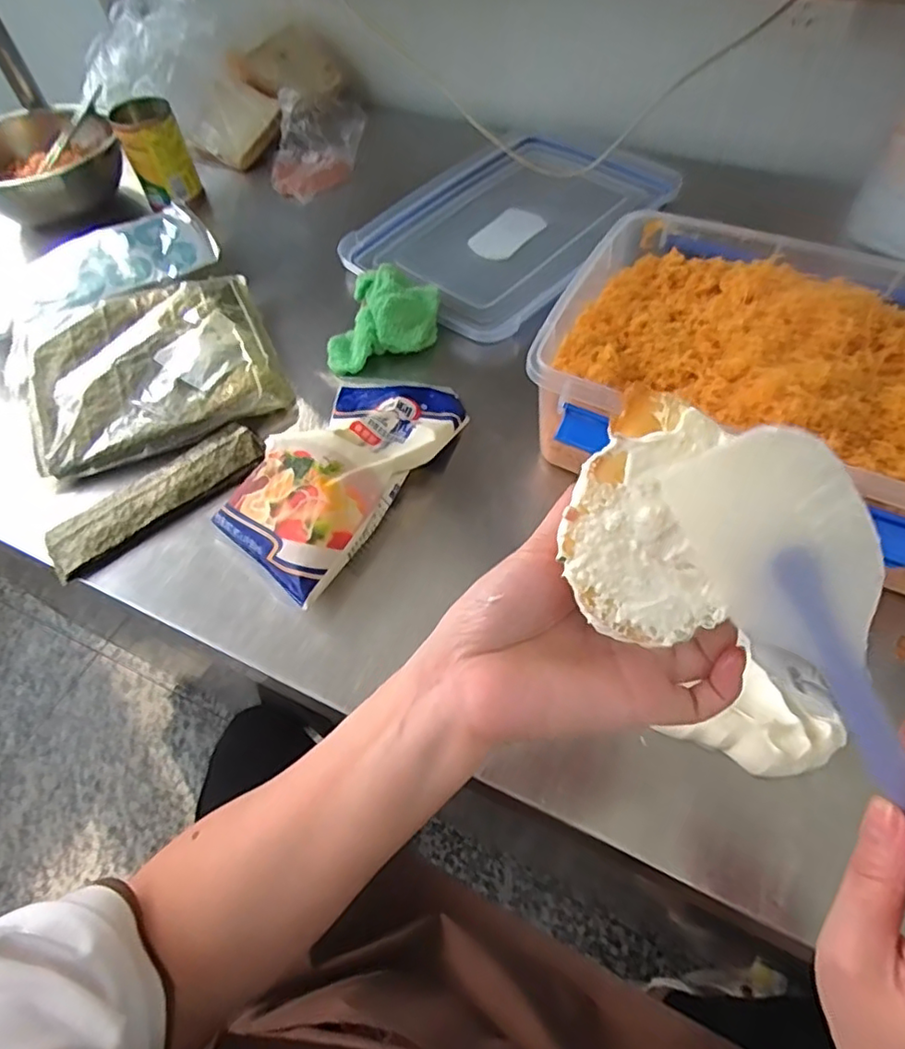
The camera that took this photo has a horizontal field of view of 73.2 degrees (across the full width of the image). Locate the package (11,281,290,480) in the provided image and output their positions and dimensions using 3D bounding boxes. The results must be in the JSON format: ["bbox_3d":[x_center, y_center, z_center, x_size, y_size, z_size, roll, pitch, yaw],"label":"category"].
[{"bbox_3d":[-0.298,-0.156,0.589,0.241,0.029,0.208,-18,57,-7],"label":"package"}]

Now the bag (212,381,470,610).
[{"bbox_3d":[-0.090,-0.055,0.502,0.122,0.052,0.230,24,62,18],"label":"bag"}]

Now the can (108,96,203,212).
[{"bbox_3d":[-0.370,-0.468,0.769,0.073,0.093,0.080,-25,58,-11],"label":"can"}]

